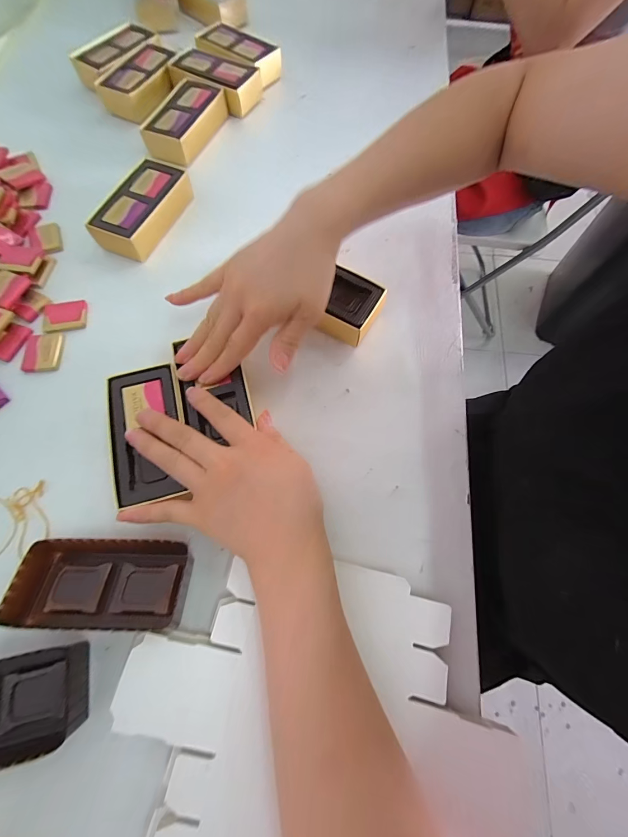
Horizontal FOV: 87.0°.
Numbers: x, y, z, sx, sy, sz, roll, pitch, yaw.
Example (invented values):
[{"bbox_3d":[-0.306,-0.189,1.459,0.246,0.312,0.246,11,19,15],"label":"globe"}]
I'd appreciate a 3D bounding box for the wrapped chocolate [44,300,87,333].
[{"bbox_3d":[-0.253,-0.105,0.336,0.041,0.004,0.037,-11,70,-6],"label":"wrapped chocolate"}]

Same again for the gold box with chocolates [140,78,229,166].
[{"bbox_3d":[-0.162,-0.381,0.425,0.065,0.032,0.117,22,71,6],"label":"gold box with chocolates"}]

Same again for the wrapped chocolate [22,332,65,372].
[{"bbox_3d":[-0.263,-0.065,0.320,0.032,0.007,0.041,-4,70,-3],"label":"wrapped chocolate"}]

